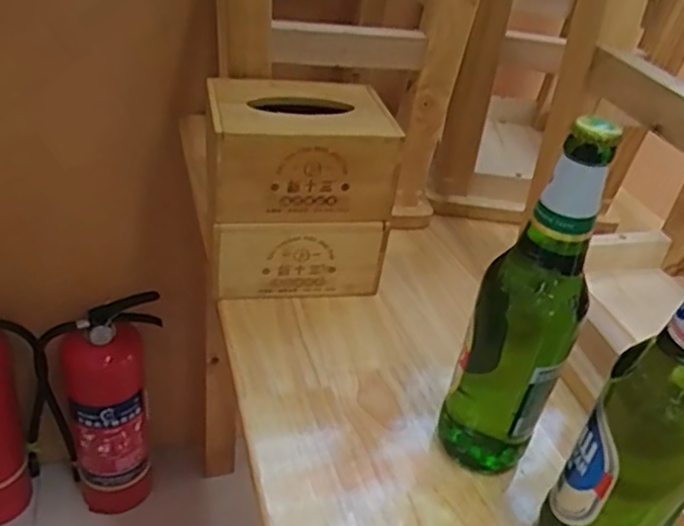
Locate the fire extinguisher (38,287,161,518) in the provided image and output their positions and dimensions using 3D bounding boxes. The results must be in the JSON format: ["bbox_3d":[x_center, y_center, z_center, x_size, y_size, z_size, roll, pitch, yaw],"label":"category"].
[{"bbox_3d":[-0.405,0.259,1.124,0.179,0.443,0.119,-11,39,-25],"label":"fire extinguisher"}]

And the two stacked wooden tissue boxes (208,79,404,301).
[{"bbox_3d":[-0.045,-0.070,0.618,0.159,0.171,0.125,-3,36,-14],"label":"two stacked wooden tissue boxes"}]

